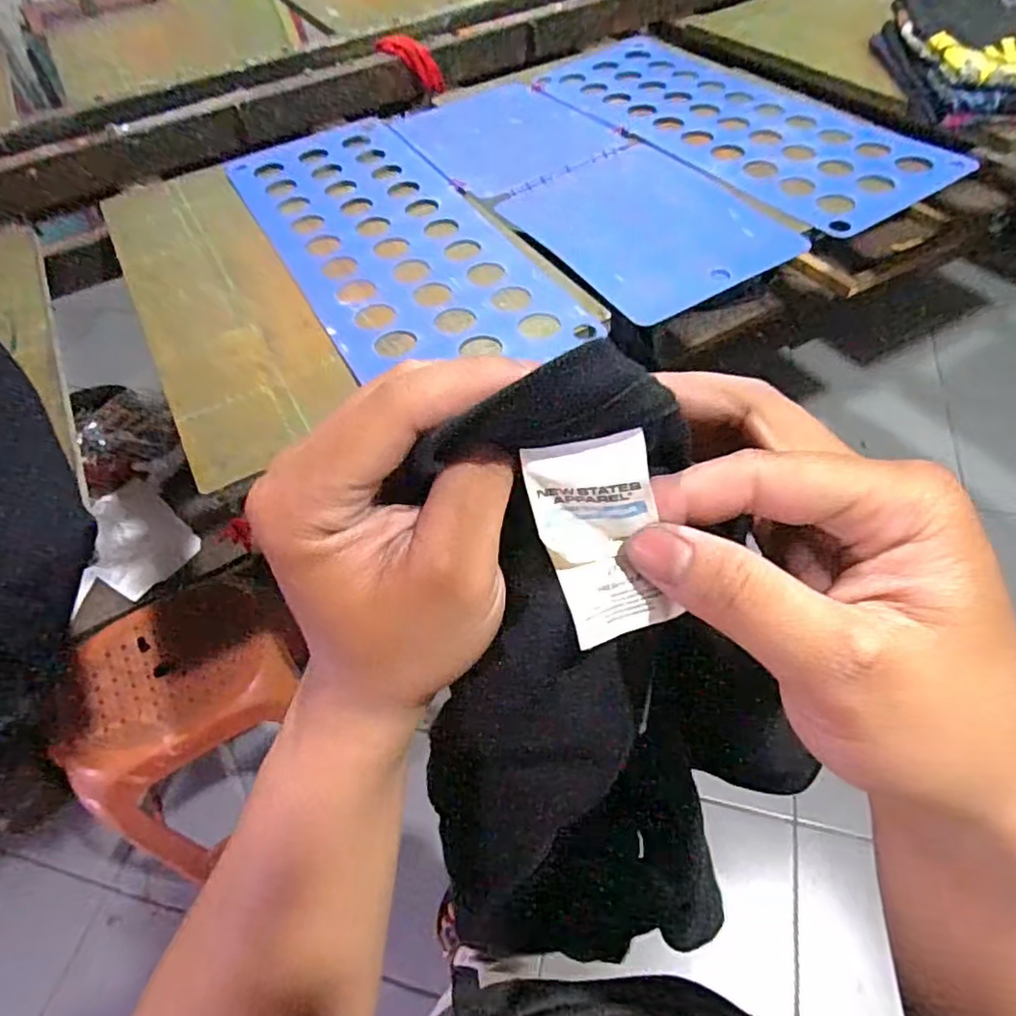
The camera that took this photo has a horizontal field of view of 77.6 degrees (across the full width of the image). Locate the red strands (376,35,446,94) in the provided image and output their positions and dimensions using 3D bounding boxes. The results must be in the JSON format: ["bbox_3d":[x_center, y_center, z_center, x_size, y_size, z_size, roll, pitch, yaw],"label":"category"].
[{"bbox_3d":[-0.139,-0.676,0.955,0.110,0.039,0.031,23,46,-31],"label":"red strands"}]

